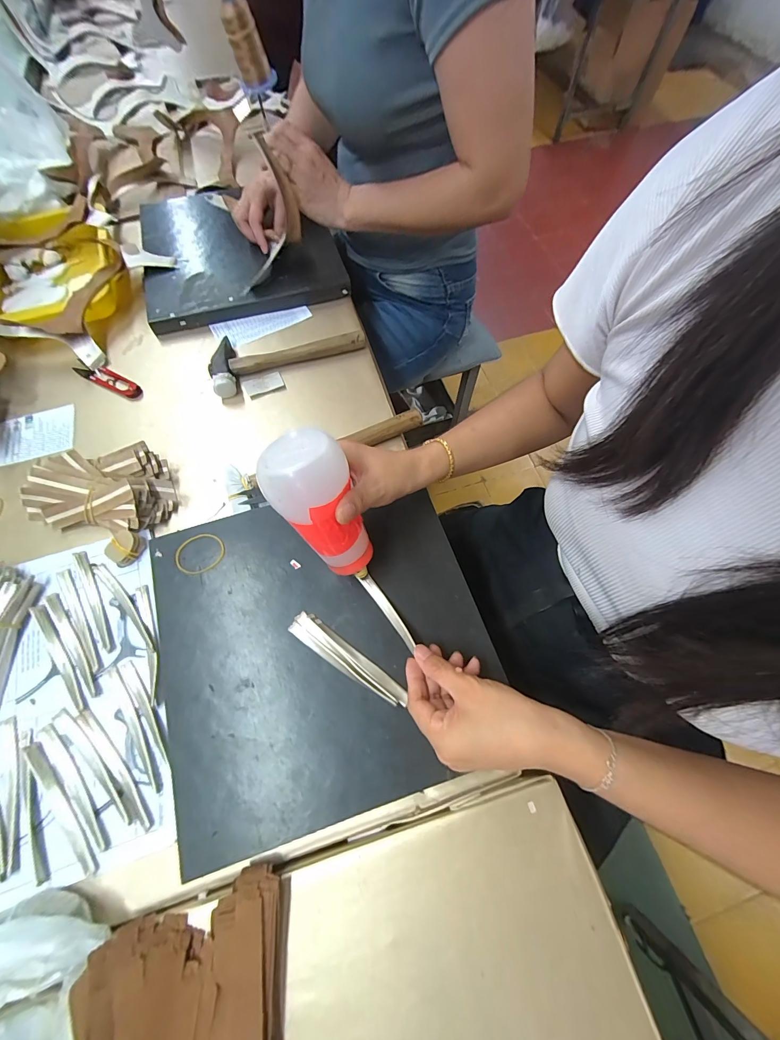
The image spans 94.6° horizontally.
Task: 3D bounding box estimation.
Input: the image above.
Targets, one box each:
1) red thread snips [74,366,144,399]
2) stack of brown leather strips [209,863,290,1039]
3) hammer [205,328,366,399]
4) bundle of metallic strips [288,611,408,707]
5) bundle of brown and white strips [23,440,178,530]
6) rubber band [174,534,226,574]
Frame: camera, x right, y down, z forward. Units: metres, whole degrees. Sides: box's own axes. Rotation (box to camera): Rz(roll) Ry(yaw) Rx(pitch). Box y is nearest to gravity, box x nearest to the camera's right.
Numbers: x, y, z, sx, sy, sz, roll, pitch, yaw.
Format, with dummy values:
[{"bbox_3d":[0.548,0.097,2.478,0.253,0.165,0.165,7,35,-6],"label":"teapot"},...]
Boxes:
[{"bbox_3d":[-0.388,-0.195,0.500,0.106,0.009,0.026,25,69,10],"label":"red thread snips"},{"bbox_3d":[-0.104,0.342,0.260,0.054,0.024,0.133,-7,67,-3],"label":"stack of brown leather strips"},{"bbox_3d":[-0.151,-0.246,0.512,0.215,0.031,0.085,-25,69,-10],"label":"hammer"},{"bbox_3d":[-0.042,0.132,0.339,0.126,0.007,0.027,34,71,14],"label":"bundle of metallic strips"},{"bbox_3d":[-0.324,-0.038,0.412,0.147,0.046,0.095,2,67,1],"label":"bundle of brown and white strips"},{"bbox_3d":[-0.202,0.035,0.382,0.051,0.004,0.043,-24,69,-9],"label":"rubber band"}]

